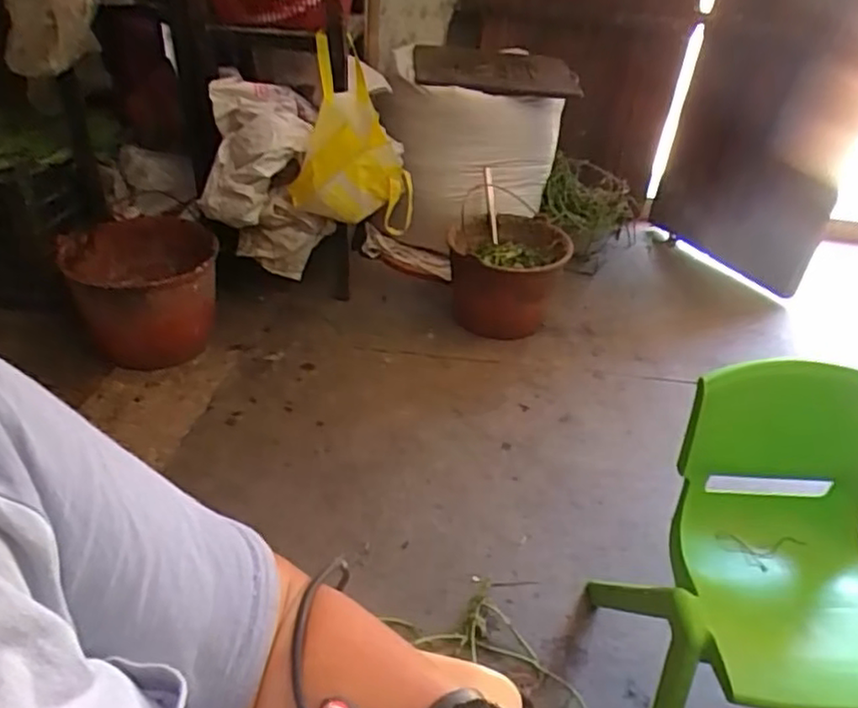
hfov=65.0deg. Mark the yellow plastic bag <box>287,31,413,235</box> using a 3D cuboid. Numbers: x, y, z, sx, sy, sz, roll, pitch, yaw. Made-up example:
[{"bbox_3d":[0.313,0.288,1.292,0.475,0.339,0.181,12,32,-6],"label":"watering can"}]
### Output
[{"bbox_3d":[-0.179,-0.518,1.666,0.295,0.350,0.202,5,36,-1],"label":"yellow plastic bag"}]

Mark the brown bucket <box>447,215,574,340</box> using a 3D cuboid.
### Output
[{"bbox_3d":[0.204,-0.214,1.841,0.311,0.230,0.337,10,36,6],"label":"brown bucket"}]

